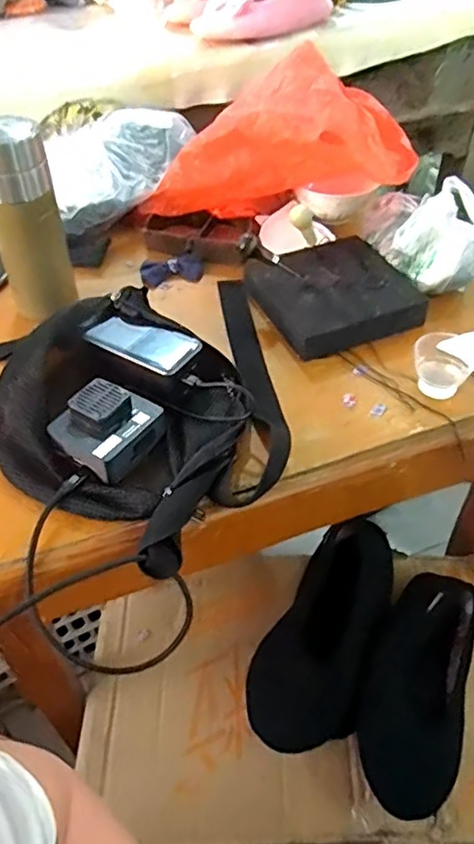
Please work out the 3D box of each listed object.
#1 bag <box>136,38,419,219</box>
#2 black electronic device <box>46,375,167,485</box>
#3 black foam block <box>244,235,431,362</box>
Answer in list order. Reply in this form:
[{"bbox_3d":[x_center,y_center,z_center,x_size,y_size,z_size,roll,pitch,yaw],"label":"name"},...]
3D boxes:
[{"bbox_3d":[0.035,-0.333,0.730,0.311,0.122,0.142,-10,45,18],"label":"bag"},{"bbox_3d":[-0.110,0.003,0.519,0.075,0.039,0.079,29,54,25],"label":"black electronic device"},{"bbox_3d":[0.103,-0.141,0.658,0.155,0.030,0.145,-16,49,-13],"label":"black foam block"}]

